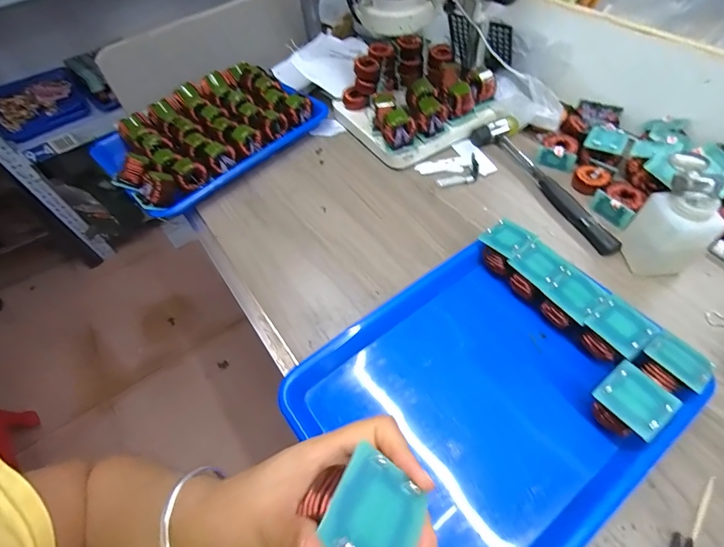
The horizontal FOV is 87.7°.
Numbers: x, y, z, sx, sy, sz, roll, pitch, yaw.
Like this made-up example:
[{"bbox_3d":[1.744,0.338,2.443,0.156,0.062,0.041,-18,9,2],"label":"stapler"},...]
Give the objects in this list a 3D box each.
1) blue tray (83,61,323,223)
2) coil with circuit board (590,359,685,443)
[{"bbox_3d":[-0.246,-0.232,0.617,0.326,0.057,0.242,-40,60,-21],"label":"blue tray"},{"bbox_3d":[0.225,0.114,0.322,0.044,0.048,0.048,-34,58,-18],"label":"coil with circuit board"}]

